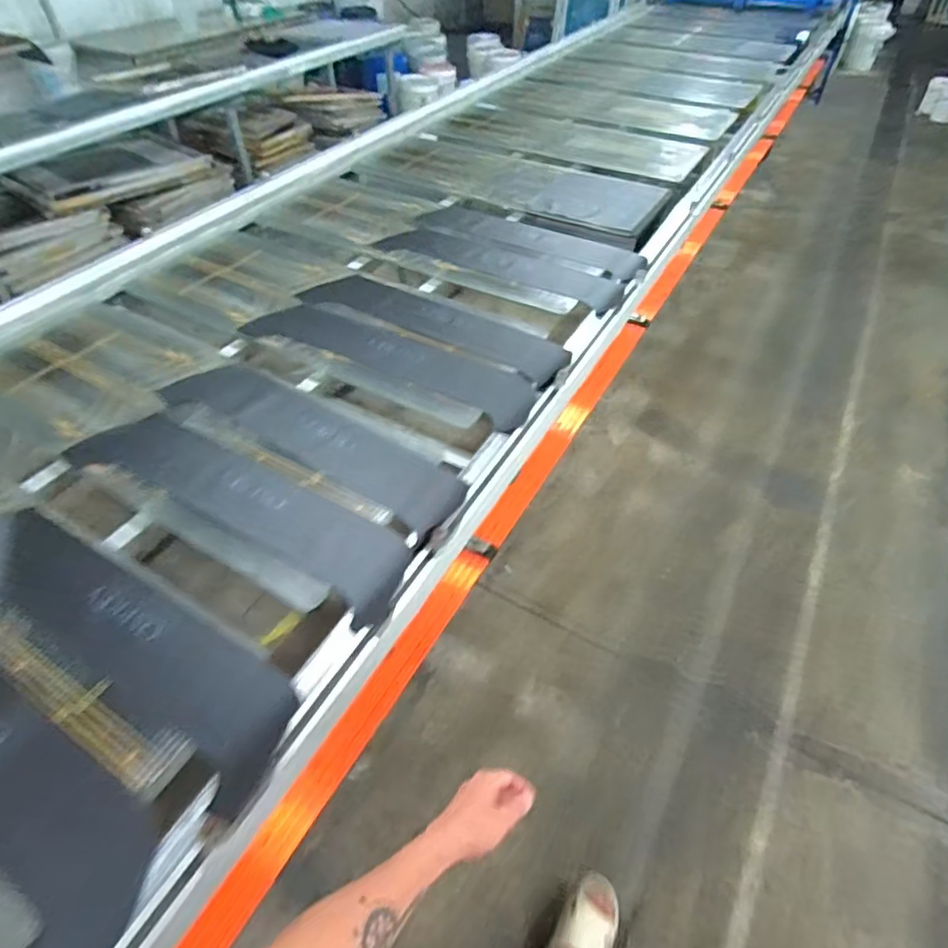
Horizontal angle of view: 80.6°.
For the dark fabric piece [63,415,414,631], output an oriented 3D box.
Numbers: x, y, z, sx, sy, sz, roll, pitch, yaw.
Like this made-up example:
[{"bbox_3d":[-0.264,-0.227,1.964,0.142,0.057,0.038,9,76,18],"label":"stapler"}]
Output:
[{"bbox_3d":[-0.441,0.041,1.027,0.773,0.051,0.163,23,49,23],"label":"dark fabric piece"}]

